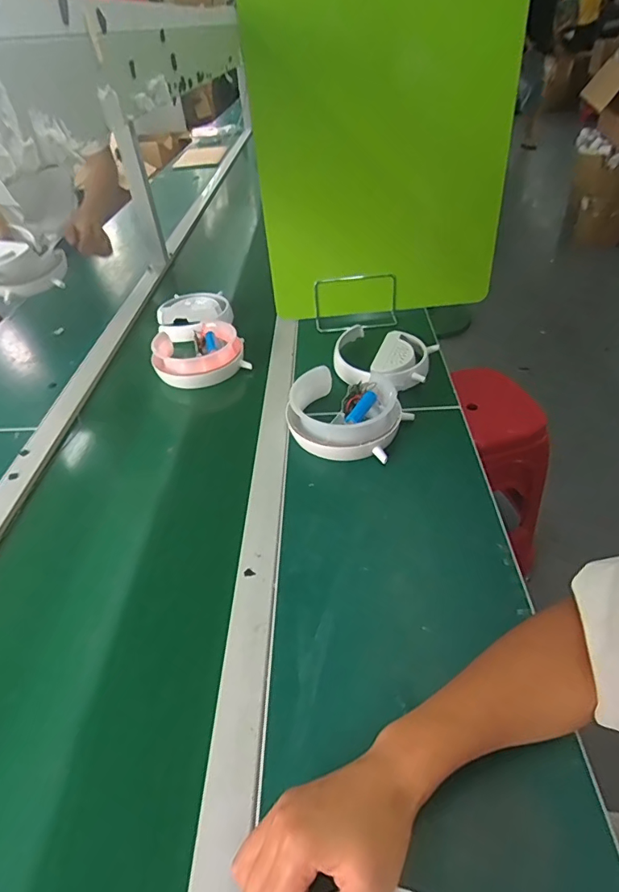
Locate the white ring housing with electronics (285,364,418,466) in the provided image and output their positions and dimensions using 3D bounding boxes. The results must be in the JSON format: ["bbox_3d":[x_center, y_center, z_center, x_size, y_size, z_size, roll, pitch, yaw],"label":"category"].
[{"bbox_3d":[0.054,-0.050,0.653,0.146,0.062,0.148,18,46,25],"label":"white ring housing with electronics"}]

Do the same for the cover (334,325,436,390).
[{"bbox_3d":[0.107,-0.138,0.757,0.177,0.043,0.162,27,50,32],"label":"cover"}]

